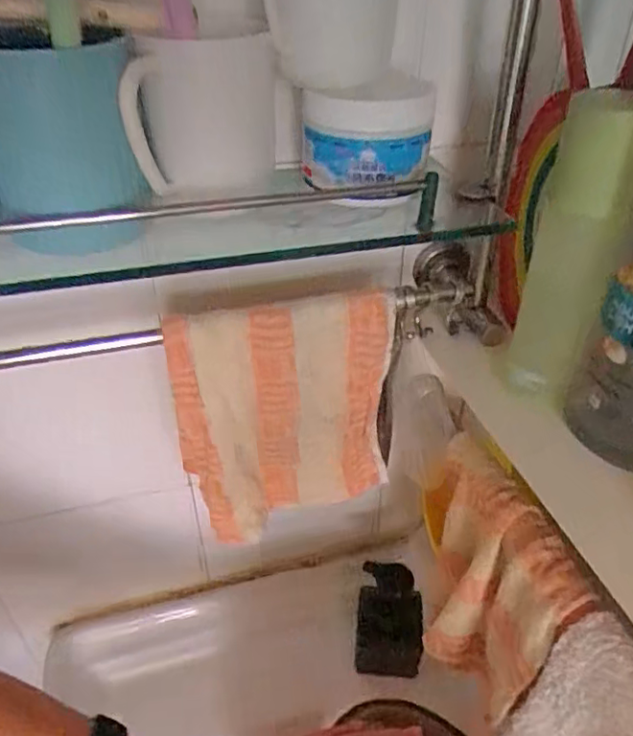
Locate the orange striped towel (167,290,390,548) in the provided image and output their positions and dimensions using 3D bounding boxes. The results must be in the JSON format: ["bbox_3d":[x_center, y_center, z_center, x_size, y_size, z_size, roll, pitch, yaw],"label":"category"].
[{"bbox_3d":[-0.021,0.043,0.460,0.161,0.195,0.045,-12,40,-15],"label":"orange striped towel"}]

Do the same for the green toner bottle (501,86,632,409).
[{"bbox_3d":[0.139,-0.061,0.328,0.042,0.169,0.040,15,41,18],"label":"green toner bottle"}]

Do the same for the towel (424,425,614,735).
[{"bbox_3d":[0.121,0.166,0.454,0.050,0.179,0.156,-14,40,-17],"label":"towel"}]

